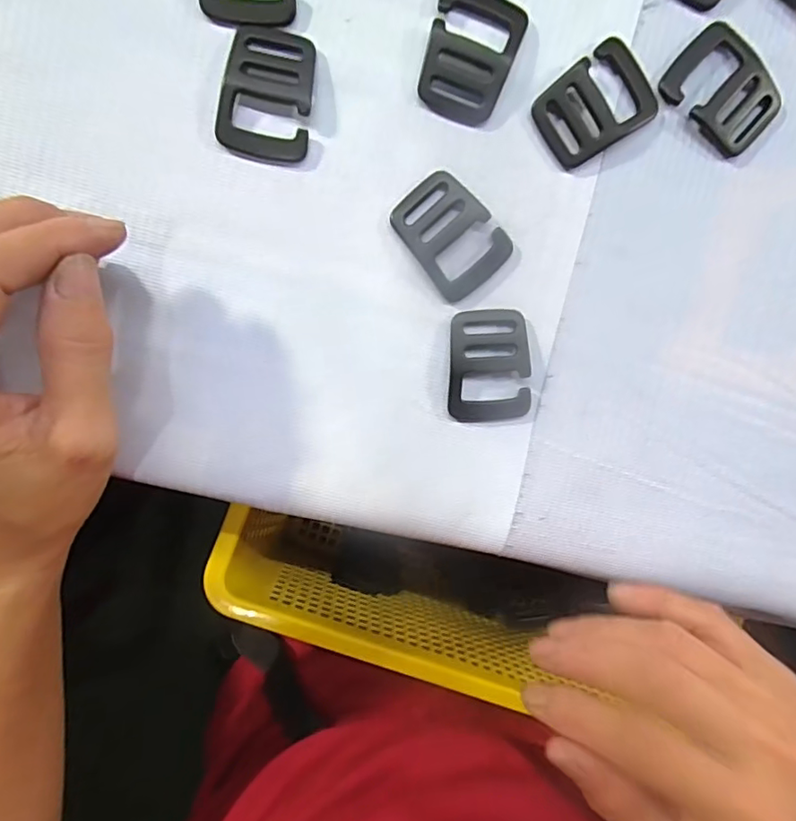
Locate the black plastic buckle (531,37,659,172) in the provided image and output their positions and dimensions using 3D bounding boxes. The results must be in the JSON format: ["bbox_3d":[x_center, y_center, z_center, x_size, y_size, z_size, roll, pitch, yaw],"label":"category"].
[{"bbox_3d":[0.073,-0.114,0.201,0.042,0.007,0.032,-34,98,2],"label":"black plastic buckle"}]

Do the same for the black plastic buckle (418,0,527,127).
[{"bbox_3d":[0.026,-0.130,0.195,0.031,0.006,0.045,22,96,-6],"label":"black plastic buckle"}]

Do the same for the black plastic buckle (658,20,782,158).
[{"bbox_3d":[0.123,-0.120,0.202,0.043,0.006,0.031,39,94,-8],"label":"black plastic buckle"}]

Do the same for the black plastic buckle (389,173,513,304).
[{"bbox_3d":[0.020,-0.067,0.205,0.031,0.005,0.043,-40,98,3],"label":"black plastic buckle"}]

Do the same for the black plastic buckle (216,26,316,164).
[{"bbox_3d":[-0.047,-0.113,0.193,0.032,0.007,0.043,8,98,-4],"label":"black plastic buckle"}]

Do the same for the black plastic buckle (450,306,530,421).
[{"bbox_3d":[0.036,-0.017,0.213,0.032,0.005,0.044,0,98,-3],"label":"black plastic buckle"}]

